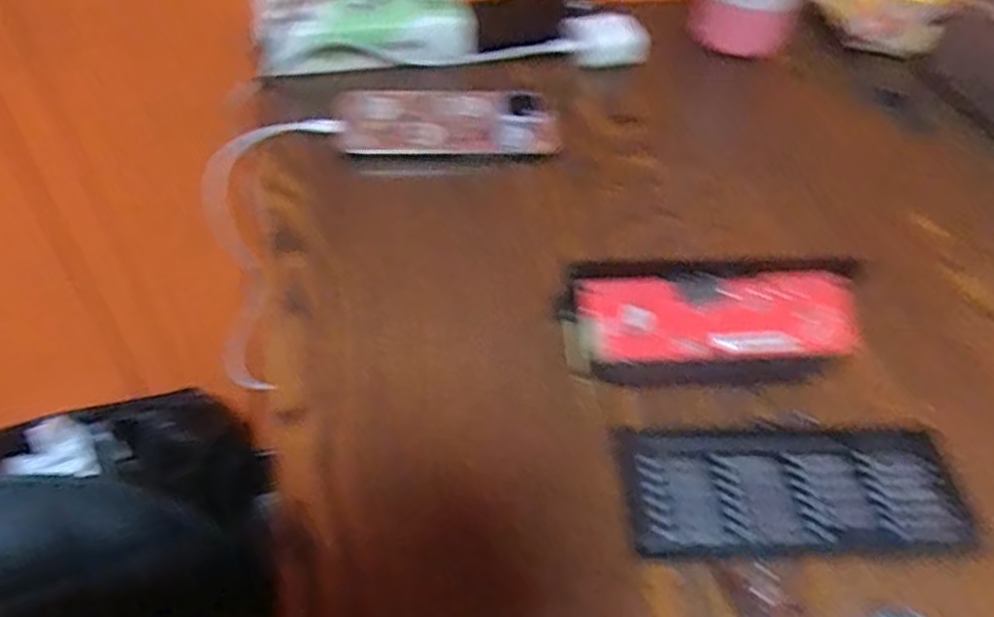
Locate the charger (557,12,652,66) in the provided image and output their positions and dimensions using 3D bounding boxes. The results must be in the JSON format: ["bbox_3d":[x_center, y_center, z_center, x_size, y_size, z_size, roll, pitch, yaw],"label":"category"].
[{"bbox_3d":[0.087,-0.211,0.577,0.067,0.035,0.031,-4,50,-7],"label":"charger"}]

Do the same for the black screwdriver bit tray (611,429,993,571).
[{"bbox_3d":[0.136,0.082,0.334,0.152,0.012,0.065,-1,50,-4],"label":"black screwdriver bit tray"}]

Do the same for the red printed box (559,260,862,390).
[{"bbox_3d":[0.108,0.010,0.367,0.146,0.053,0.052,-3,50,-6],"label":"red printed box"}]

